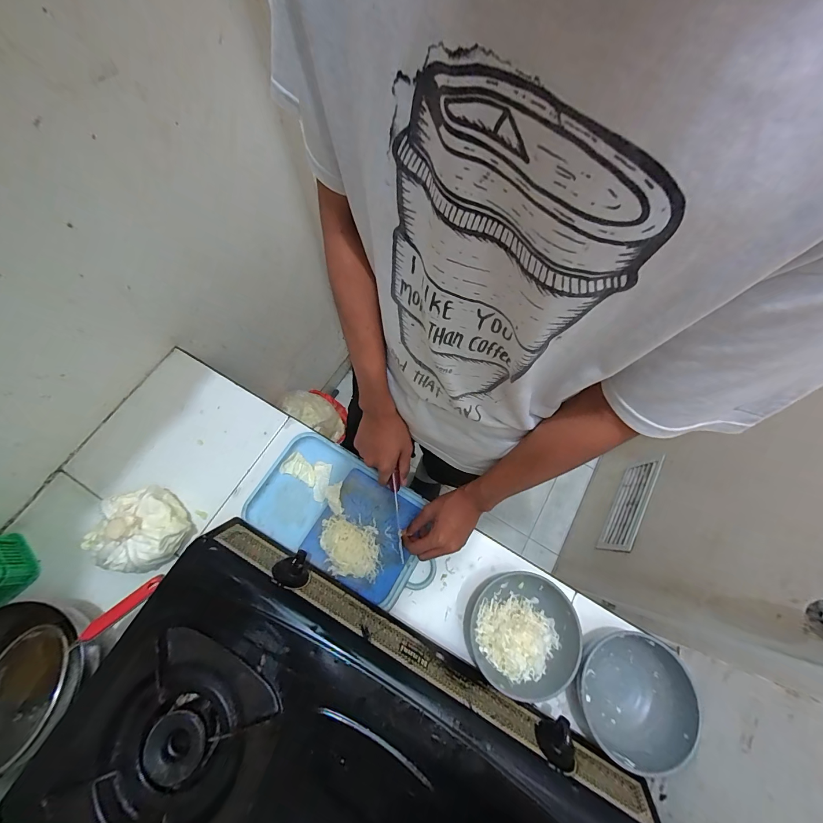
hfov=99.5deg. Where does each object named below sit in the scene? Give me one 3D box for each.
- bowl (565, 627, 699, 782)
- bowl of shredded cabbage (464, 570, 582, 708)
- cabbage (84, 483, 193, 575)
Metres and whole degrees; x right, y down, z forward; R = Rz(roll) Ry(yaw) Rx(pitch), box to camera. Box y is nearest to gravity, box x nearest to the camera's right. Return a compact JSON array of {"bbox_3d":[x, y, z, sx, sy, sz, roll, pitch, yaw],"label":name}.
[{"bbox_3d":[0.311,0.407,0.511,0.155,0.075,0.157,0,70,-1],"label":"bowl"},{"bbox_3d":[0.167,0.336,0.539,0.146,0.072,0.160,0,70,-1],"label":"bowl of shredded cabbage"},{"bbox_3d":[-0.447,0.195,0.576,0.125,0.096,0.127,0,70,-1],"label":"cabbage"}]

